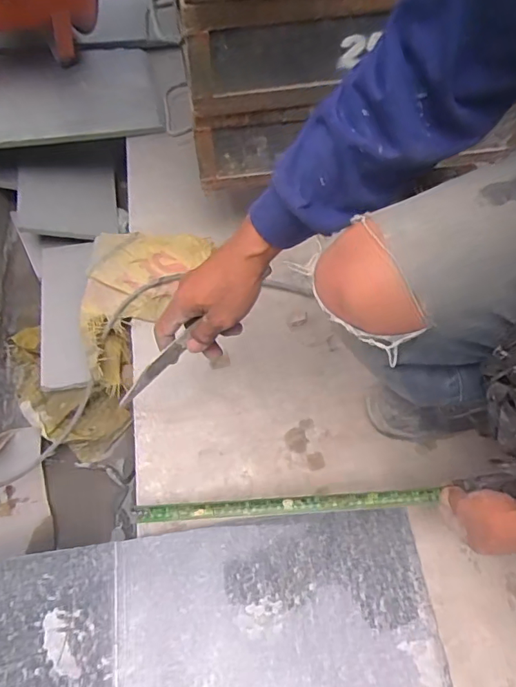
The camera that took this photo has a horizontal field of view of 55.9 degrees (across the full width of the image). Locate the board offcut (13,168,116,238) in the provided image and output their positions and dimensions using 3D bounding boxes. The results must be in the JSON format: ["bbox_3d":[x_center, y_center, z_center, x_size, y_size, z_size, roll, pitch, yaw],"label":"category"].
[{"bbox_3d":[-0.440,-0.327,1.126,0.216,0.191,0.023,-7,55,-21],"label":"board offcut"}]

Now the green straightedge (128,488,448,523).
[{"bbox_3d":[0.032,0.200,0.603,0.374,0.006,0.021,-5,83,3],"label":"green straightedge"}]

